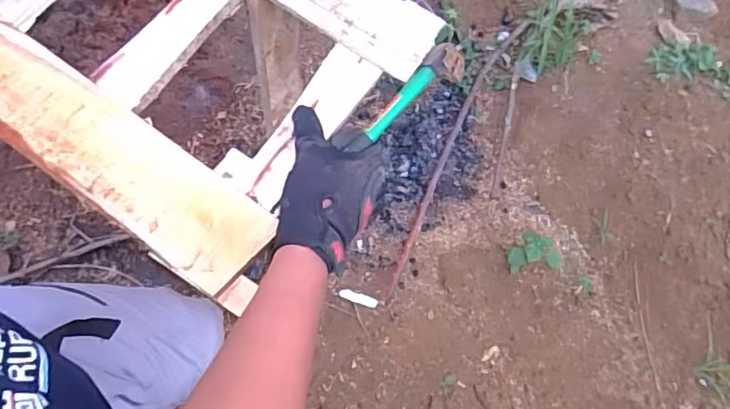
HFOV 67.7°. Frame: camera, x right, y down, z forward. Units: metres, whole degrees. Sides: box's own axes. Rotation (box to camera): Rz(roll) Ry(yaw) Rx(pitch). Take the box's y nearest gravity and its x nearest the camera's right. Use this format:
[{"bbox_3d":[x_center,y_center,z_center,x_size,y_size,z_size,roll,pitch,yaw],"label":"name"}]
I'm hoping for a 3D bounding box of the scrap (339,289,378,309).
[{"bbox_3d":[-0.017,0.243,1.407,0.099,0.008,0.027,17,65,7],"label":"scrap"}]

